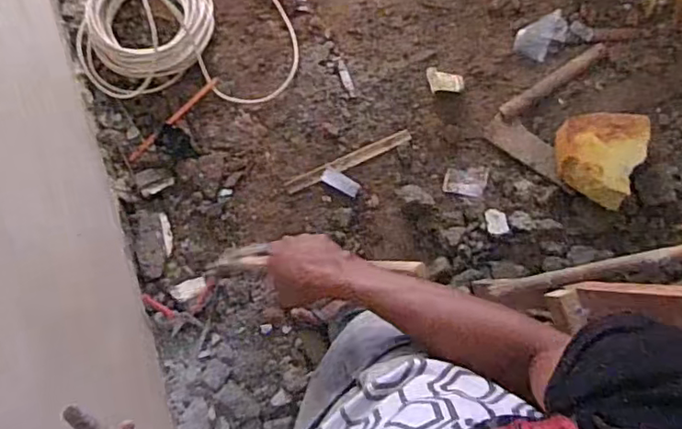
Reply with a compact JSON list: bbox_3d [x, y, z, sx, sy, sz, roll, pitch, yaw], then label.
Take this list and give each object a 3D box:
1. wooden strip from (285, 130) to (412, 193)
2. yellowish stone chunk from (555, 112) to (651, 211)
[{"bbox_3d":[0.021,-0.140,1.554,0.345,0.006,0.034,-24,86,-5],"label":"wooden strip"},{"bbox_3d":[0.672,-0.143,1.541,0.212,0.094,0.248,9,84,-2],"label":"yellowish stone chunk"}]

